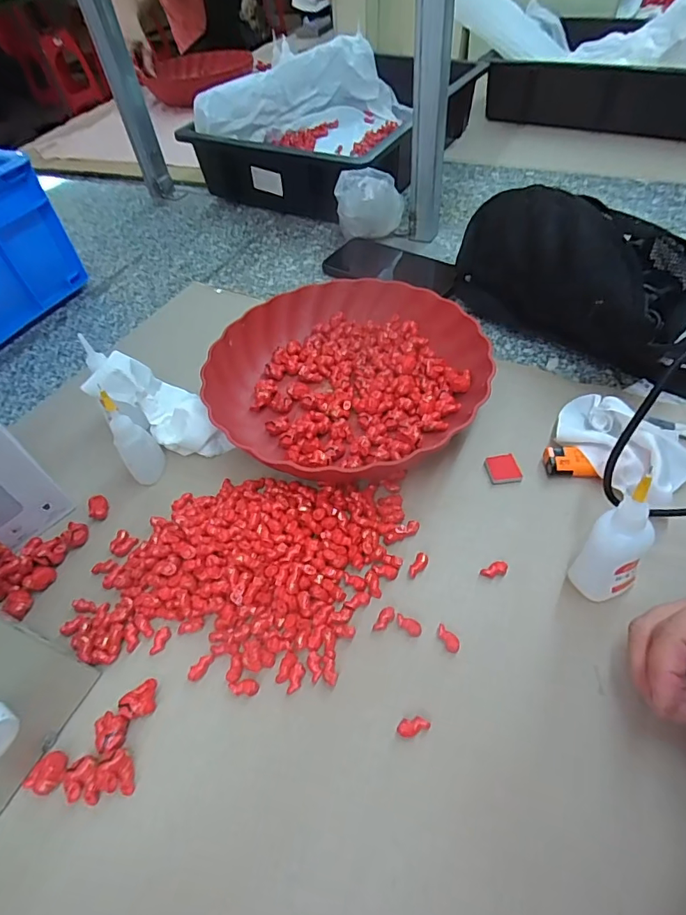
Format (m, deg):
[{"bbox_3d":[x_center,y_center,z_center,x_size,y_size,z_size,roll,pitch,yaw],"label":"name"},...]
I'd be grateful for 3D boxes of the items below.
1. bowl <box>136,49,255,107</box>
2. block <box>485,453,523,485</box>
[{"bbox_3d":[-0.327,-0.895,1.109,0.224,0.059,0.221,-3,50,3],"label":"bowl"},{"bbox_3d":[0.127,0.009,0.378,0.024,0.007,0.025,-11,50,-4],"label":"block"}]

